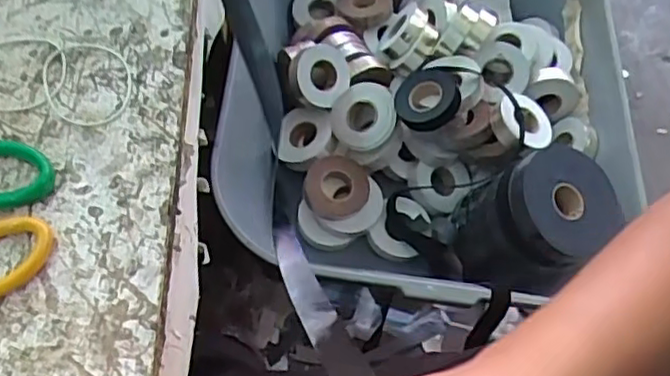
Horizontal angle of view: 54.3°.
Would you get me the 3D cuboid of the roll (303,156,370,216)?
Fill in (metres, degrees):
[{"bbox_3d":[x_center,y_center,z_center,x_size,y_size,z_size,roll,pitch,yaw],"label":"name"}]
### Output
[{"bbox_3d":[0.001,0.000,0.835,0.078,0.020,0.080,17,74,-6],"label":"roll"}]

